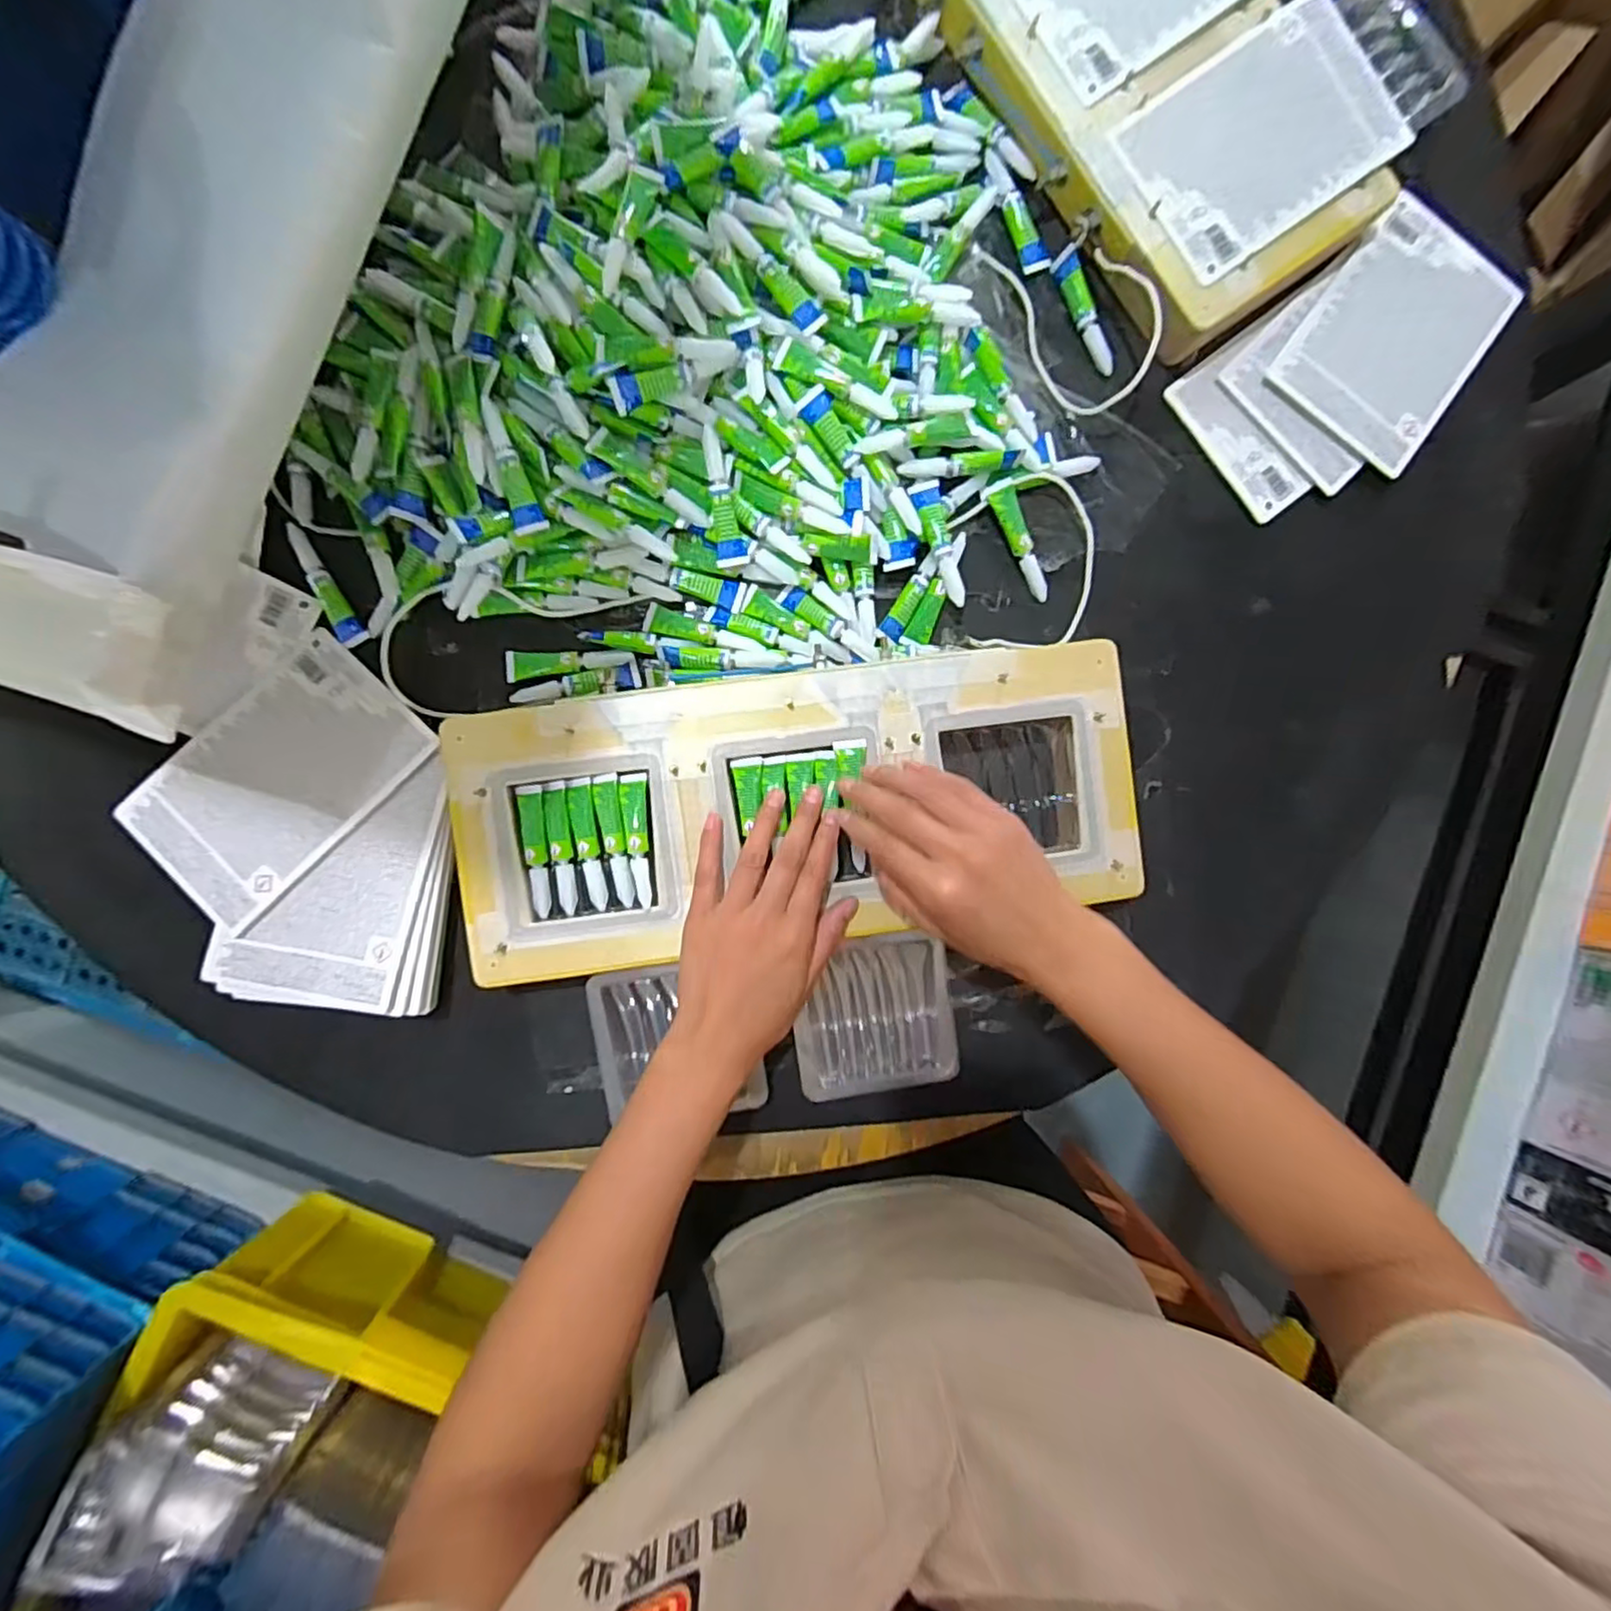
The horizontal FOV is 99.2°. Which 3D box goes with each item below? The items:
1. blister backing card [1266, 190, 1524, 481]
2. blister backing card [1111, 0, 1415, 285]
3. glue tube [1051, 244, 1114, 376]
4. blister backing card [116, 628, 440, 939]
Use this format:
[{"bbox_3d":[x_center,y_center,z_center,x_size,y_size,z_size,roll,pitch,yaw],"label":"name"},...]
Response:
[{"bbox_3d":[0.408,-0.324,0.472,0.112,0.007,0.164,38,87,-3],"label":"blister backing card"},{"bbox_3d":[0.294,-0.428,0.438,0.165,0.007,0.116,-35,91,2],"label":"blister backing card"},{"bbox_3d":[0.191,-0.334,0.467,0.014,0.011,0.083,-25,91,-2],"label":"glue tube"},{"bbox_3d":[-0.334,-0.019,0.435,0.109,0.009,0.170,42,82,4],"label":"blister backing card"}]

